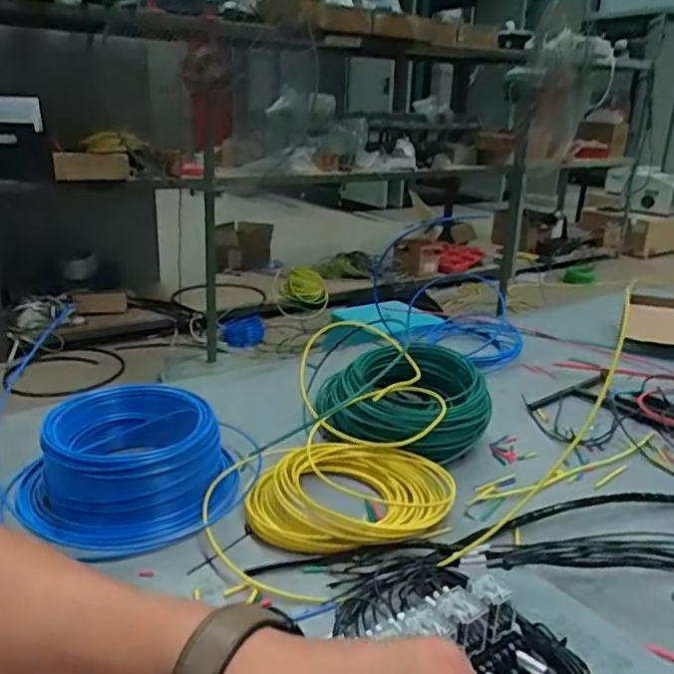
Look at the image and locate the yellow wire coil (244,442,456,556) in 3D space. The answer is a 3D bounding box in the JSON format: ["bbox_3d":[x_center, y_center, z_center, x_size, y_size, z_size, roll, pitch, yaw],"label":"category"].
[{"bbox_3d":[0.015,0.157,0.637,0.200,0.034,0.148,1,20,-3],"label":"yellow wire coil"}]

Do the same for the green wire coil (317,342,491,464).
[{"bbox_3d":[0.098,0.080,0.778,0.171,0.082,0.197,9,21,18],"label":"green wire coil"}]

